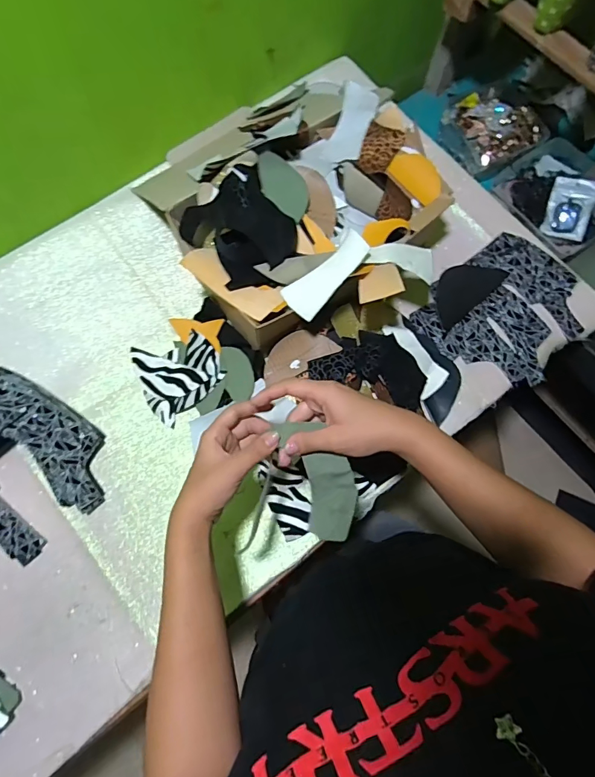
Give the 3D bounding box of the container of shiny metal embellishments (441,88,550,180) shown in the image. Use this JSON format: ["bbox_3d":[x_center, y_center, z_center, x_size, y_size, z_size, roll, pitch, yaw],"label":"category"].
[{"bbox_3d":[0.373,-0.503,0.825,0.150,0.049,0.163,-31,76,-10],"label":"container of shiny metal embellishments"}]

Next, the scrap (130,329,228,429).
[{"bbox_3d":[-0.158,-0.020,0.586,0.109,0.015,0.107,-23,75,-8],"label":"scrap"}]

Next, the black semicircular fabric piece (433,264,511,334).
[{"bbox_3d":[0.244,-0.148,0.638,0.123,0.010,0.068,-41,78,-12],"label":"black semicircular fabric piece"}]

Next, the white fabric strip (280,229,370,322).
[{"bbox_3d":[0.037,-0.133,0.506,0.114,0.004,0.053,-41,61,2],"label":"white fabric strip"}]

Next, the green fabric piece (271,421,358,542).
[{"bbox_3d":[0.023,0.081,0.402,0.051,0.028,0.116,-21,89,-7],"label":"green fabric piece"}]

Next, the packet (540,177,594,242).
[{"bbox_3d":[0.474,-0.312,0.748,0.070,0.024,0.098,17,107,18],"label":"packet"}]

